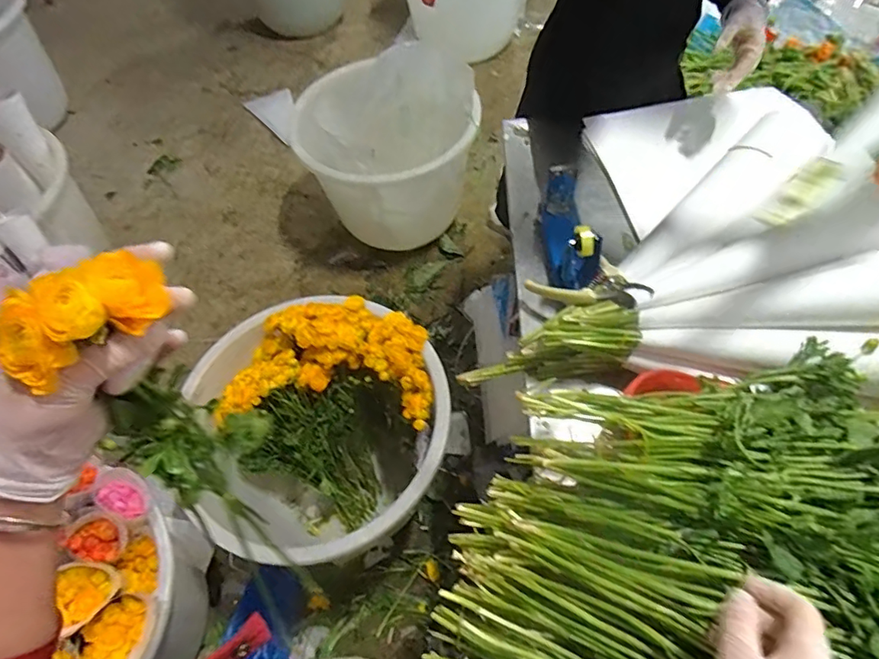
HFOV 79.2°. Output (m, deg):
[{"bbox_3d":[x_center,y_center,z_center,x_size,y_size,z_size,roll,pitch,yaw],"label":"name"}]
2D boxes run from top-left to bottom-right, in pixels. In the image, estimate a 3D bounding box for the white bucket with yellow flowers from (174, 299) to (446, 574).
[{"bbox_3d":[-0.238,0.279,1.266,0.525,0.473,0.542,-2,58,3],"label":"white bucket with yellow flowers"}]

